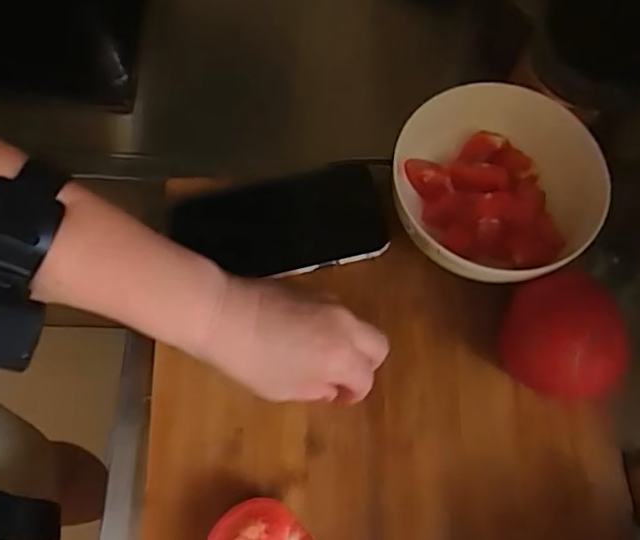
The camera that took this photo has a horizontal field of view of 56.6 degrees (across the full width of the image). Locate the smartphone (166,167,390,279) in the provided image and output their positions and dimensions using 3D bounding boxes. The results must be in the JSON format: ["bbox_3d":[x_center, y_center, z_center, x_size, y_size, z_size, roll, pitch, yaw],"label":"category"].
[{"bbox_3d":[-0.032,-0.034,0.457,0.157,0.011,0.076,-8,77,-1],"label":"smartphone"}]

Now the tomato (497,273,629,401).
[{"bbox_3d":[0.163,0.047,0.403,0.076,0.067,0.073,0,72,1],"label":"tomato"}]

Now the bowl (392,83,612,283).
[{"bbox_3d":[0.128,-0.060,0.444,0.144,0.060,0.142,0,72,1],"label":"bowl"}]

